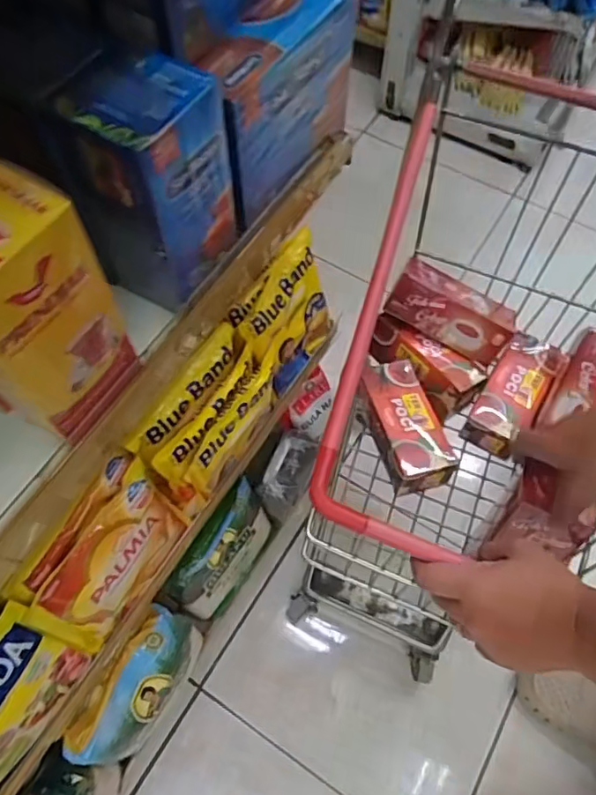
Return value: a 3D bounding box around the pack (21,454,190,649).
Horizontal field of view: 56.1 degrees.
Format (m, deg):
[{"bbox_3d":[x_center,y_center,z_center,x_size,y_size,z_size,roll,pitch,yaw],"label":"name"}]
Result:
[{"bbox_3d":[-0.150,0.139,0.469,0.018,0.109,0.139,21,61,26],"label":"pack"}]

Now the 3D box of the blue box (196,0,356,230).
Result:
[{"bbox_3d":[-0.011,-0.188,0.346,0.038,0.105,0.119,30,67,14],"label":"blue box"}]

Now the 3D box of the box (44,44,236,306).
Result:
[{"bbox_3d":[-0.080,-0.109,0.311,0.062,0.124,0.068,26,66,12],"label":"box"}]

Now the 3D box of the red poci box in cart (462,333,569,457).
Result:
[{"bbox_3d":[0.252,-0.008,0.651,0.067,0.051,0.148,33,68,15],"label":"red poci box in cart"}]

